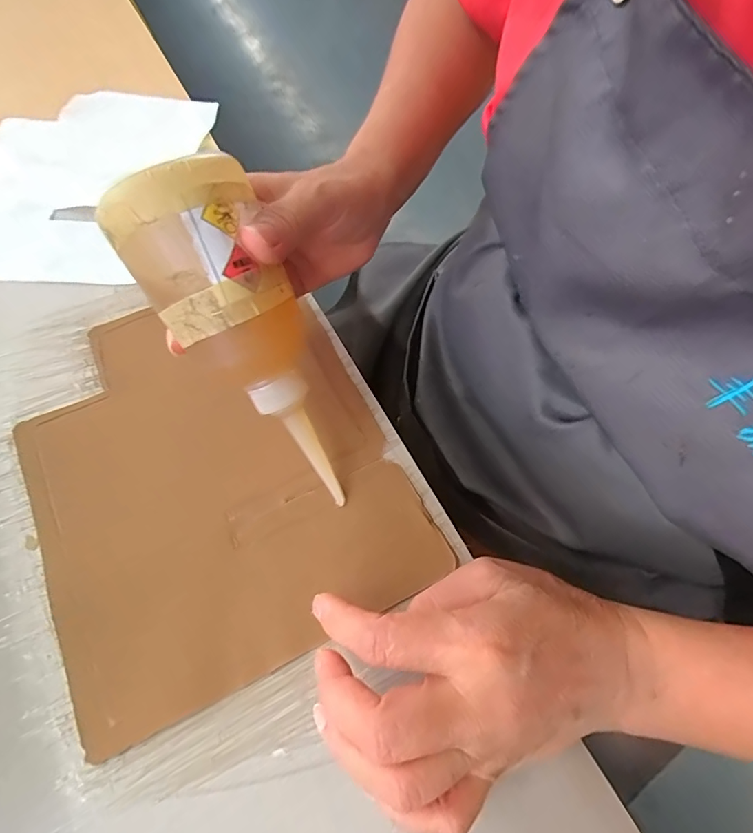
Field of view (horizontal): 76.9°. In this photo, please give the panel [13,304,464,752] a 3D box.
[{"bbox_3d":[-0.095,0.027,0.279,0.193,0.007,0.228,-24,67,-14],"label":"panel"}]

